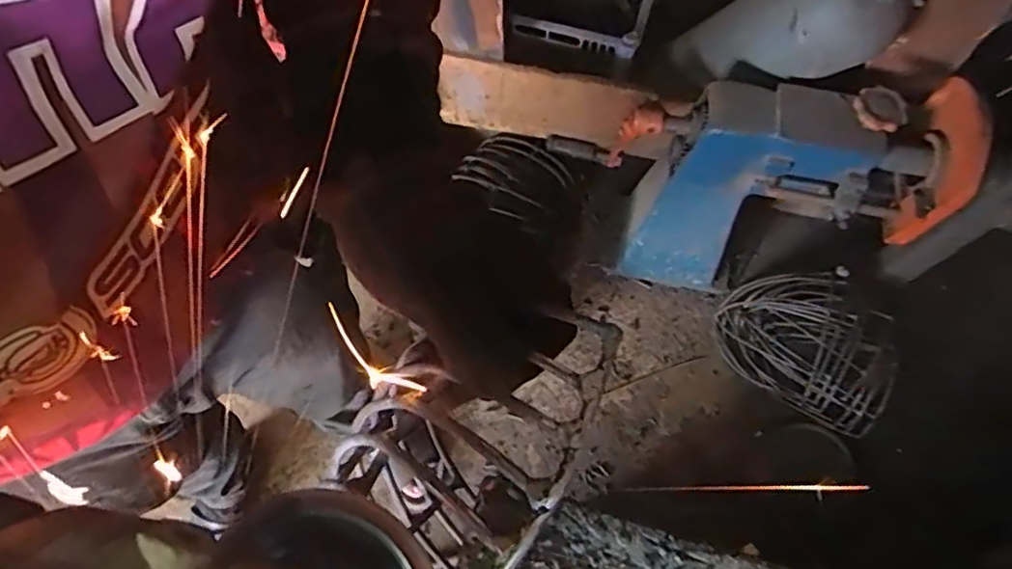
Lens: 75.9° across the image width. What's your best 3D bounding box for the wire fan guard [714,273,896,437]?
[{"bbox_3d":[0.531,0.102,1.137,0.209,0.148,0.306,-42,74,-14],"label":"wire fan guard"}]

